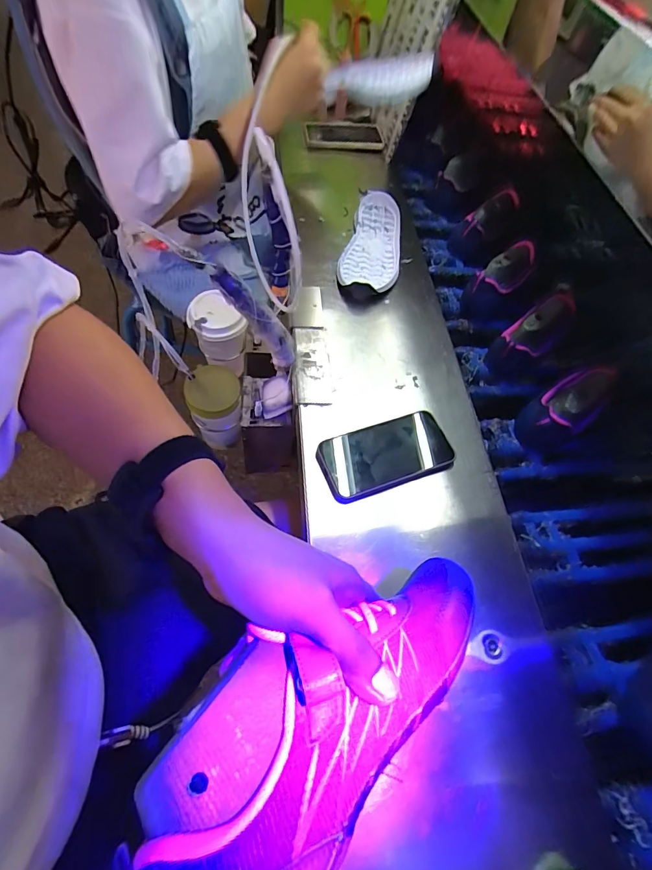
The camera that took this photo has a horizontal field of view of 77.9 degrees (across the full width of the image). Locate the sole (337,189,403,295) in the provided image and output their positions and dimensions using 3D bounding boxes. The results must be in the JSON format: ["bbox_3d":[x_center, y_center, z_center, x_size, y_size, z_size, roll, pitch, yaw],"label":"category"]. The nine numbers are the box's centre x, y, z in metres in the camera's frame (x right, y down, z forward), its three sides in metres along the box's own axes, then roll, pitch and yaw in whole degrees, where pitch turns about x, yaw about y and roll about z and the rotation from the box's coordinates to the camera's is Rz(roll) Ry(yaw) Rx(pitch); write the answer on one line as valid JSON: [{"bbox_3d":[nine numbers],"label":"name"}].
[{"bbox_3d":[0.085,-0.333,0.691,0.090,0.027,0.256,11,62,8],"label":"sole"}]

